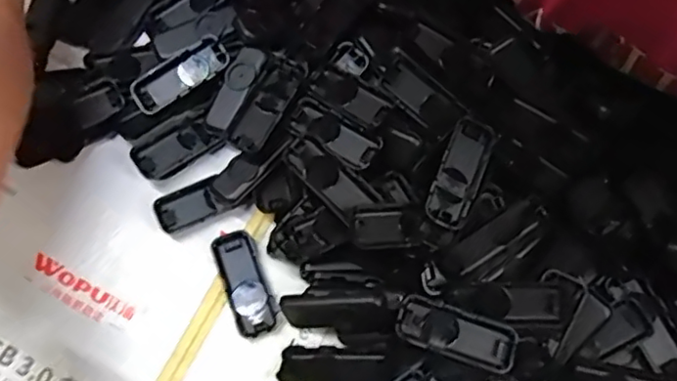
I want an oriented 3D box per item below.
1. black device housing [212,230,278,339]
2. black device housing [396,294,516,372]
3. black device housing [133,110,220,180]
[{"bbox_3d":[-0.040,0.040,0.264,0.018,0.006,0.046,-20,72,-7],"label":"black device housing"},{"bbox_3d":[0.046,0.056,0.241,0.046,0.005,0.019,18,72,6],"label":"black device housing"},{"bbox_3d":[-0.074,-0.020,0.279,0.037,0.013,0.017,-35,74,-12],"label":"black device housing"}]

